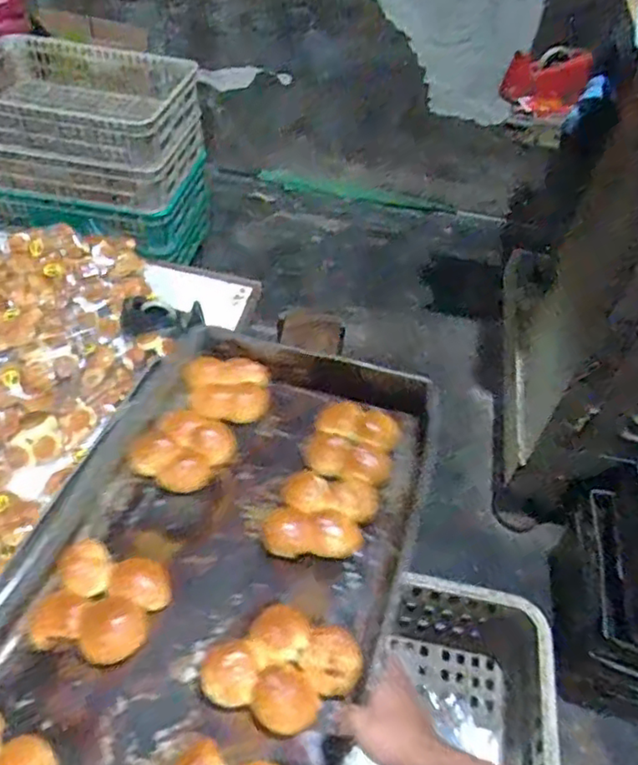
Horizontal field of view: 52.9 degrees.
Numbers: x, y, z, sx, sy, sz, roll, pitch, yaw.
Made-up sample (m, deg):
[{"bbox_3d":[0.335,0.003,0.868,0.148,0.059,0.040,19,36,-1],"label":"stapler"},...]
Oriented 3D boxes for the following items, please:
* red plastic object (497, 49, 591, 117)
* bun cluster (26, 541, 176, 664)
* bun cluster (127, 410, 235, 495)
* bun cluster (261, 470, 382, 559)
[{"bbox_3d":[0.516,-0.694,1.470,0.178,0.127,0.060,20,48,12],"label":"red plastic object"},{"bbox_3d":[-0.236,0.228,0.674,0.135,0.040,0.115,22,49,13],"label":"bun cluster"},{"bbox_3d":[-0.175,0.080,0.827,0.109,0.030,0.112,24,49,15],"label":"bun cluster"},{"bbox_3d":[0.002,0.159,0.757,0.114,0.035,0.119,18,48,10],"label":"bun cluster"}]

